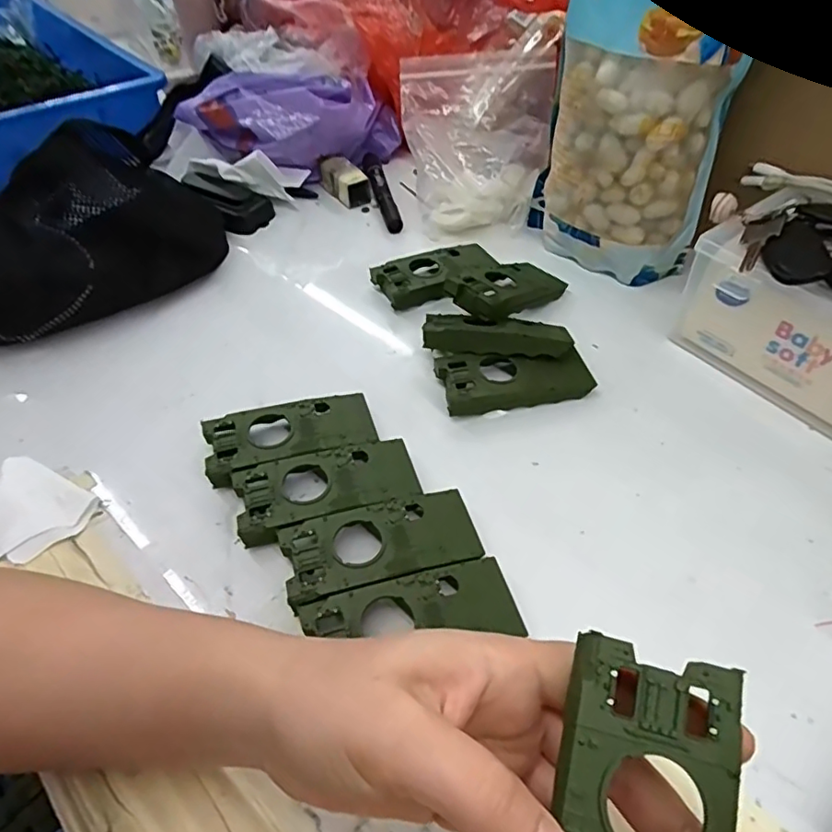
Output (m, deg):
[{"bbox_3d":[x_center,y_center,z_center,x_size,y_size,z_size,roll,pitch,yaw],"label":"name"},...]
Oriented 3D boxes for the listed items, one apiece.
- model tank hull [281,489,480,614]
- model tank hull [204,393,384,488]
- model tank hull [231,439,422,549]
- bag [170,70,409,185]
[{"bbox_3d":[-0.019,0.071,0.312,0.103,0.016,0.046,-13,50,-10],"label":"model tank hull"},{"bbox_3d":[-0.080,0.013,0.365,0.103,0.018,0.046,-15,50,-12],"label":"model tank hull"},{"bbox_3d":[-0.052,0.042,0.339,0.103,0.018,0.047,-14,50,-11],"label":"model tank hull"},{"bbox_3d":[-0.120,-0.297,0.579,0.216,0.085,0.090,-15,50,-12],"label":"bag"}]

